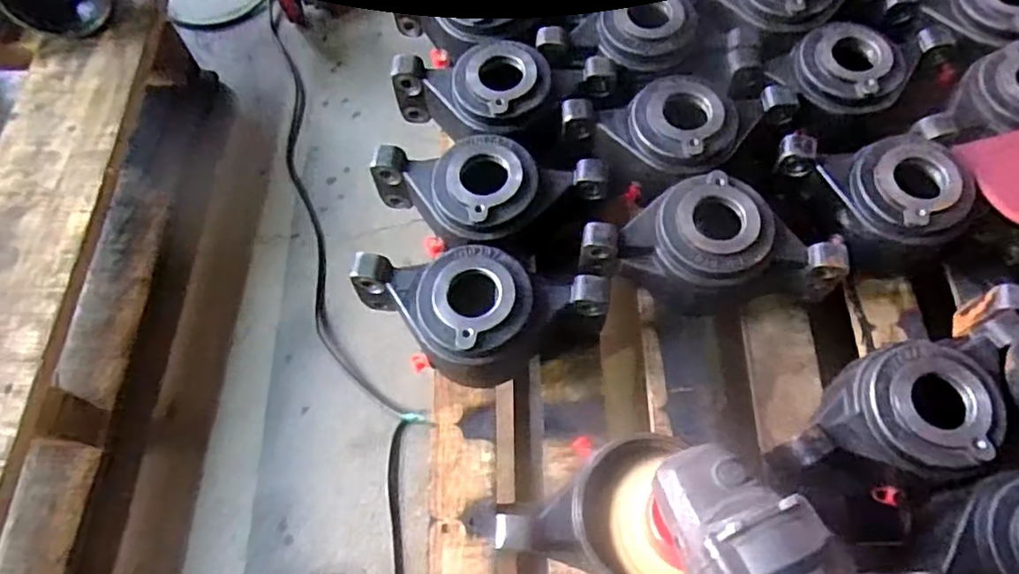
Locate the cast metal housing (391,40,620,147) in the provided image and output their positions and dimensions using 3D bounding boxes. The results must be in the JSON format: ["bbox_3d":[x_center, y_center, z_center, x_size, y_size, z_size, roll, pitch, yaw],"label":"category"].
[{"bbox_3d":[-0.008,-0.198,0.687,0.229,0.081,0.133,2,66,3],"label":"cast metal housing"}]

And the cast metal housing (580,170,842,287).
[{"bbox_3d":[0.179,-0.038,0.608,0.226,0.085,0.108,-1,66,2],"label":"cast metal housing"}]

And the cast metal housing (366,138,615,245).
[{"bbox_3d":[-0.021,-0.082,0.636,0.227,0.082,0.108,-1,66,2],"label":"cast metal housing"}]

